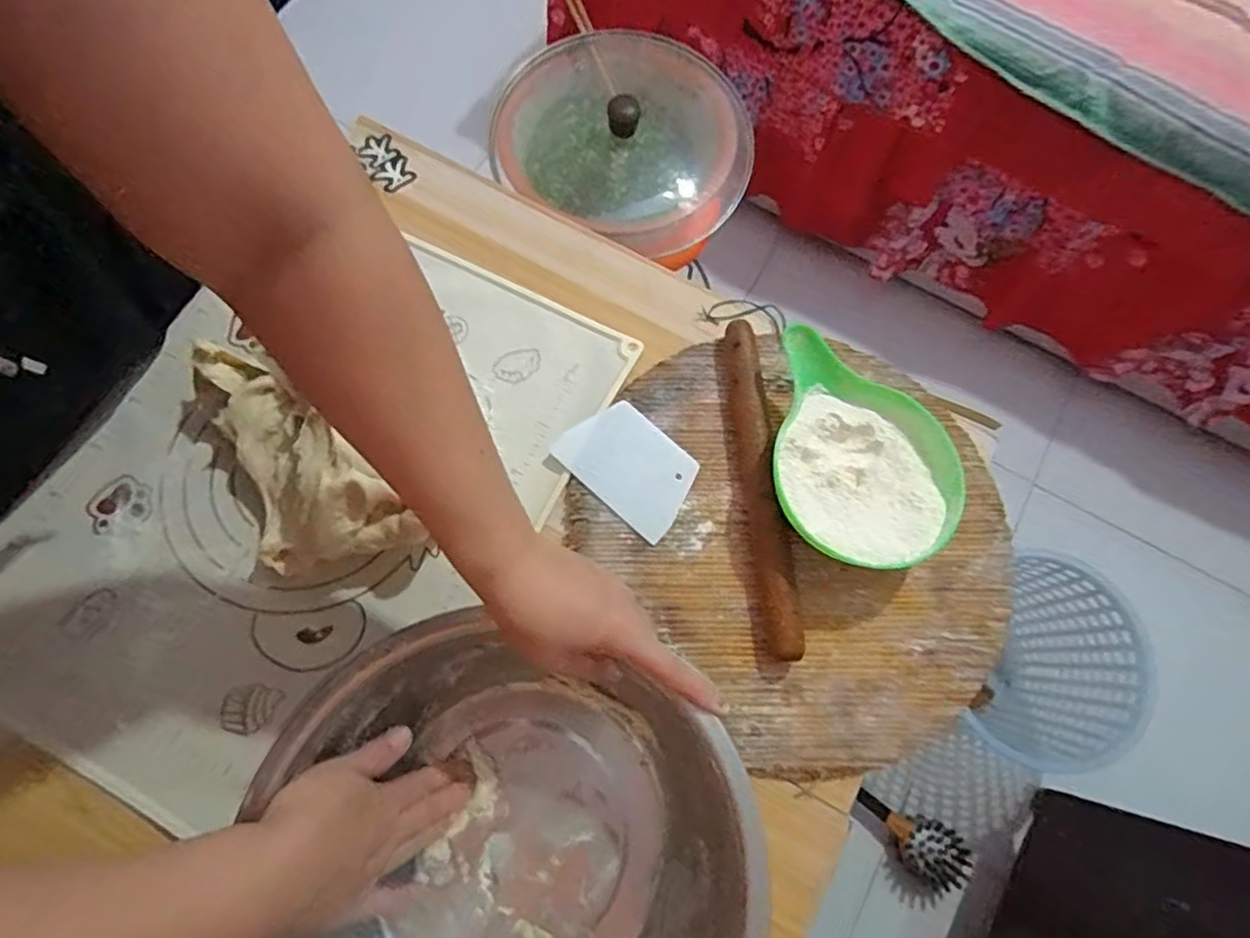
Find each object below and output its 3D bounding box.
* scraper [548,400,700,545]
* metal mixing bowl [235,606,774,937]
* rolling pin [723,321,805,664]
[{"bbox_3d":[0.004,-0.004,0.542,0.115,0.005,0.081,41,72,8],"label":"scraper"},{"bbox_3d":[-0.074,0.259,0.401,0.253,0.131,0.250,25,74,6],"label":"metal mixing bowl"},{"bbox_3d":[0.110,0.008,0.525,0.025,0.036,0.282,-4,73,-3],"label":"rolling pin"}]

